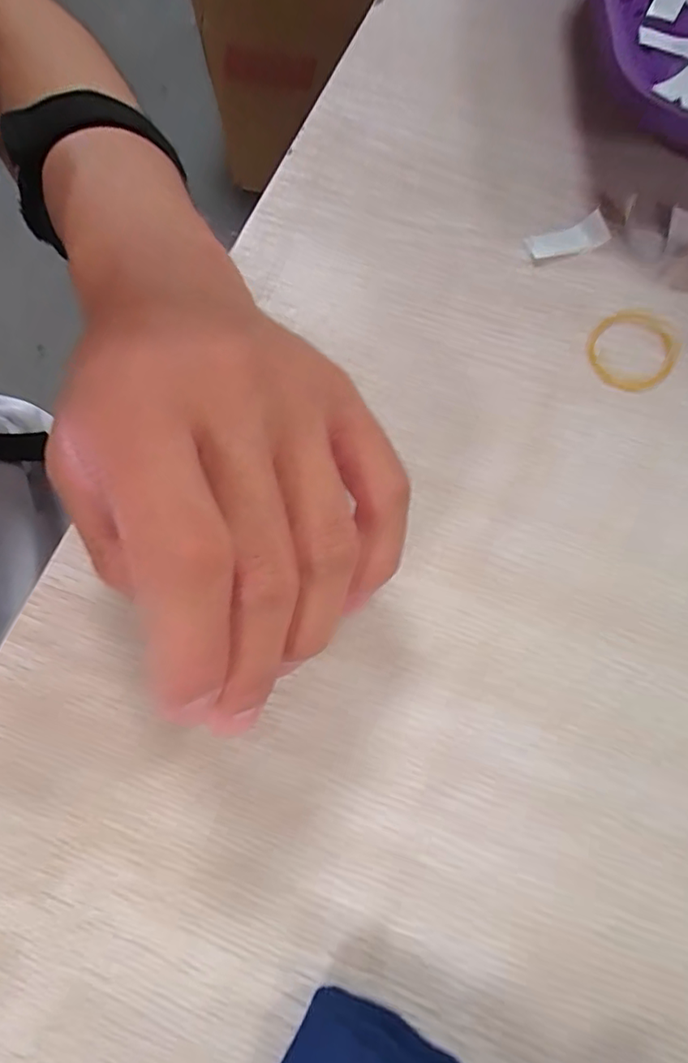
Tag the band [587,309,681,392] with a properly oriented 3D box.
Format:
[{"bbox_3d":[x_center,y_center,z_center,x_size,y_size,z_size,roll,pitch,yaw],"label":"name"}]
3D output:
[{"bbox_3d":[0.112,-0.071,0.212,0.036,0.004,0.032,-38,75,-11],"label":"band"}]

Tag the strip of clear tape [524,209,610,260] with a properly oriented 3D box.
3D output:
[{"bbox_3d":[0.092,-0.123,0.227,0.032,0.008,0.011,-13,72,-3],"label":"strip of clear tape"}]

